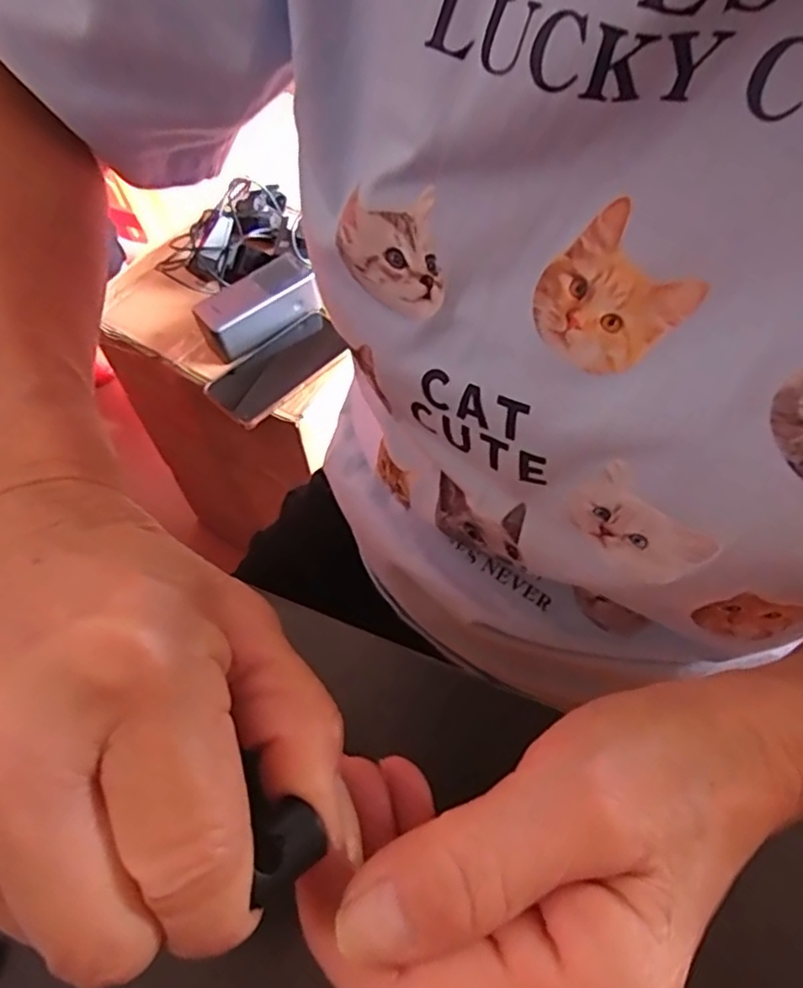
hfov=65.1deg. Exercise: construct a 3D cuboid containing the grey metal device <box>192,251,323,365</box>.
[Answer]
[{"bbox_3d":[-0.155,-0.204,0.686,0.123,0.054,0.056,-35,62,-19],"label":"grey metal device"}]

